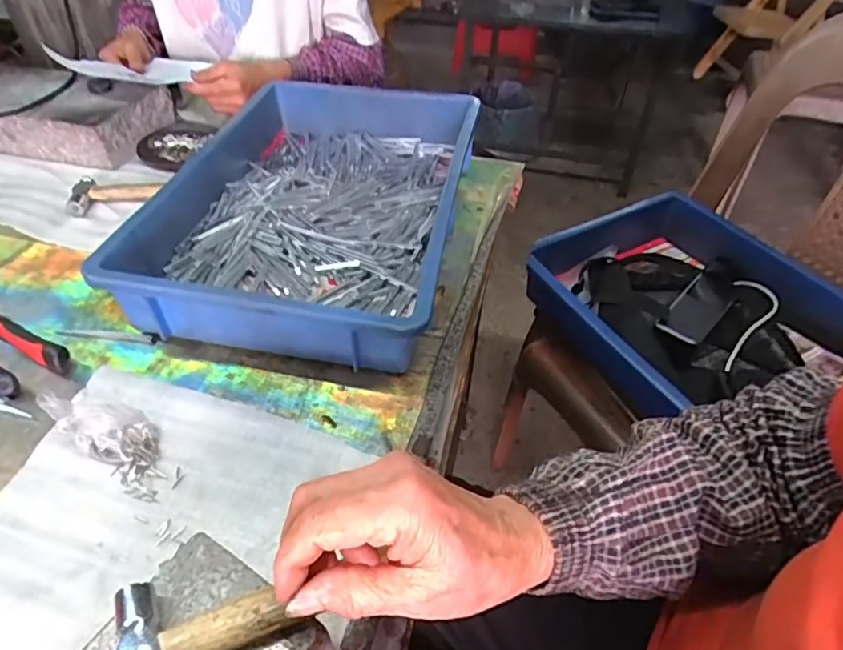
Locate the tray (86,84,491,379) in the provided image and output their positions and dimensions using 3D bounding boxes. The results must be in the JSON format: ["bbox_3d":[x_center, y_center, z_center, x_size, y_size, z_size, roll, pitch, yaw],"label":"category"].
[{"bbox_3d":[-0.108,-0.139,0.622,0.286,0.081,0.445,7,44,5],"label":"tray"}]

